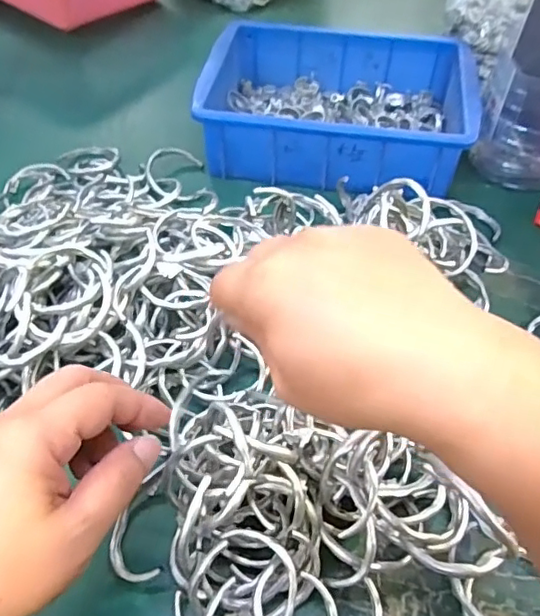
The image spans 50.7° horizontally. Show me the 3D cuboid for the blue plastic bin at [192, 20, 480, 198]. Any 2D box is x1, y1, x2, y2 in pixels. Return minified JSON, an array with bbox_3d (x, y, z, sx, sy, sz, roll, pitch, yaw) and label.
[{"bbox_3d":[0.064,-0.195,0.548,0.241,0.065,0.173,9,52,6],"label":"blue plastic bin"}]

